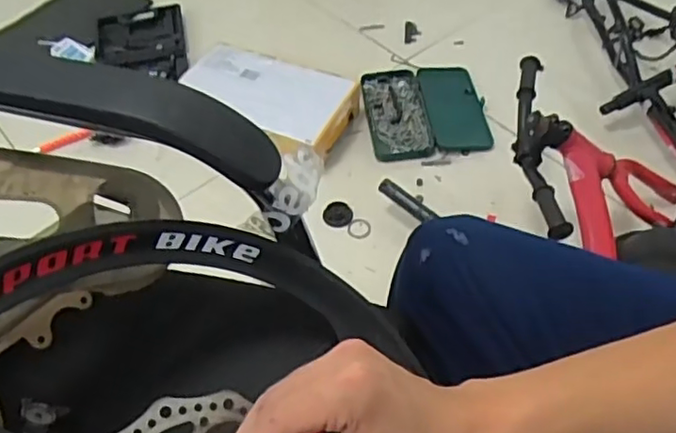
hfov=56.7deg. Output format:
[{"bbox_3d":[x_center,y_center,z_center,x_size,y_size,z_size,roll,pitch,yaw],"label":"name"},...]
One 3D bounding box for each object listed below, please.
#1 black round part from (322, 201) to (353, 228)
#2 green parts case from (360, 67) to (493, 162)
[{"bbox_3d":[-0.001,-0.004,1.178,0.055,0.009,0.060,-3,52,3],"label":"black round part"},{"bbox_3d":[0.184,-0.225,1.336,0.251,0.043,0.264,-4,52,2],"label":"green parts case"}]

